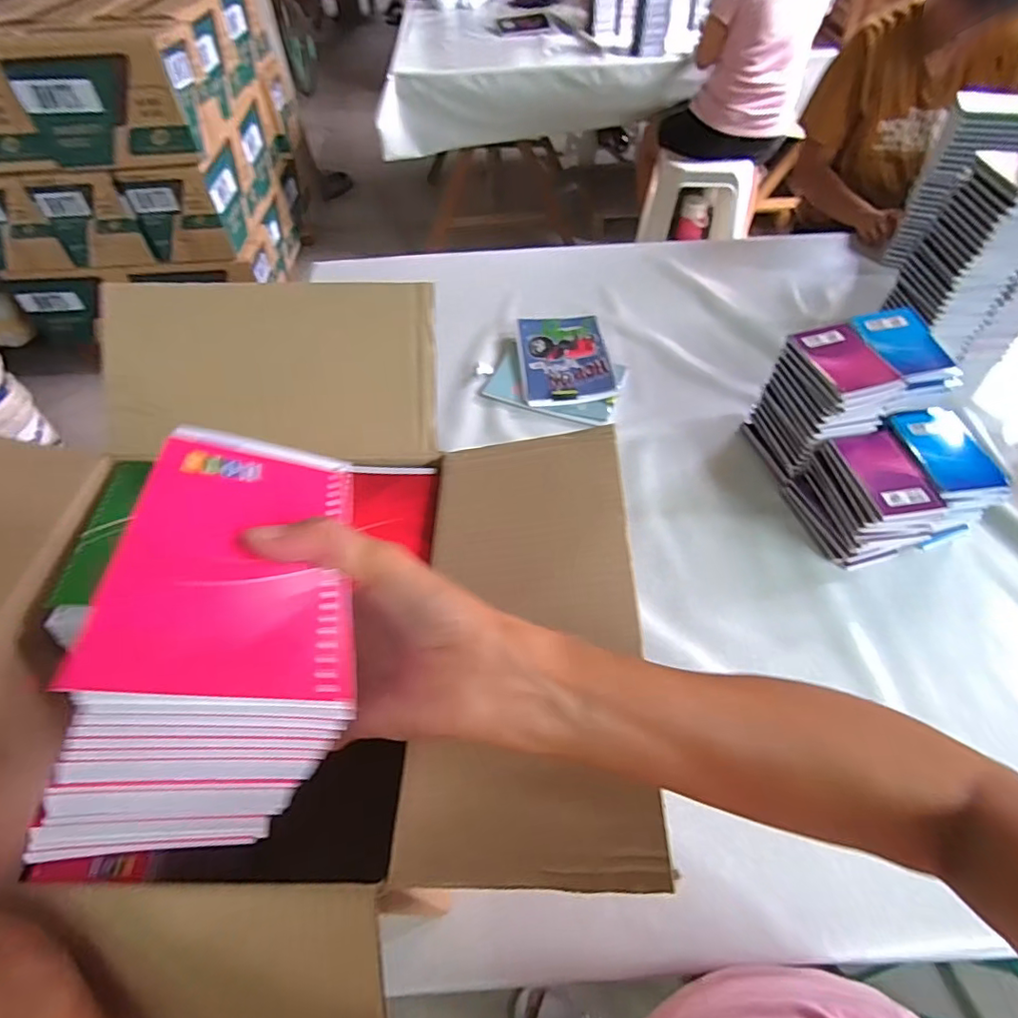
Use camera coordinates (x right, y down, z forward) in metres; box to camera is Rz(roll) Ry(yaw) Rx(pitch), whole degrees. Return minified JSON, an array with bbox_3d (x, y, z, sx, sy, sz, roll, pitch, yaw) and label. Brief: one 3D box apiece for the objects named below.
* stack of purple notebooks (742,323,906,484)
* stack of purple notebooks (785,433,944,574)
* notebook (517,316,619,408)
[{"bbox_3d":[0.428,-0.139,0.773,0.104,0.183,0.138,-14,52,-9],"label":"stack of purple notebooks"},{"bbox_3d":[0.458,-0.013,0.718,0.112,0.110,0.151,-13,52,-8],"label":"stack of purple notebooks"},{"bbox_3d":[0.097,-0.264,0.962,0.151,0.008,0.218,-5,53,2],"label":"notebook"}]

